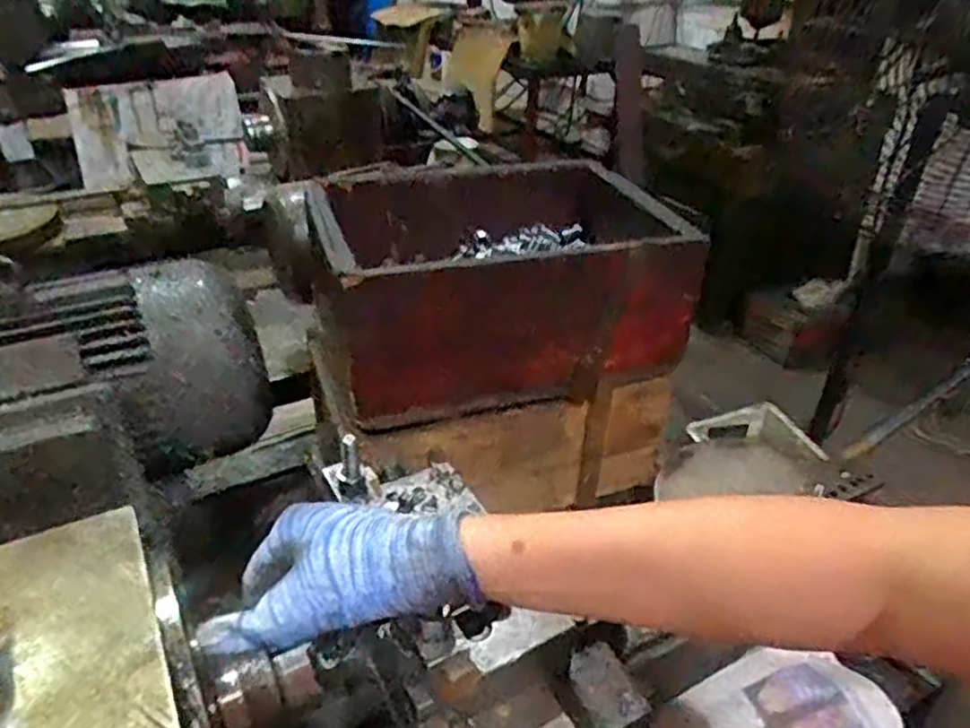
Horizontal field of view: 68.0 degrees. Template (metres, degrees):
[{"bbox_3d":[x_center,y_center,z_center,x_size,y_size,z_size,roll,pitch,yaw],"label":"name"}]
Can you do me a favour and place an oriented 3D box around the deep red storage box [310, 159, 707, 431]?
[{"bbox_3d":[0.014,-0.095,0.753,0.341,0.169,0.240,-9,34,-16],"label":"deep red storage box"}]

